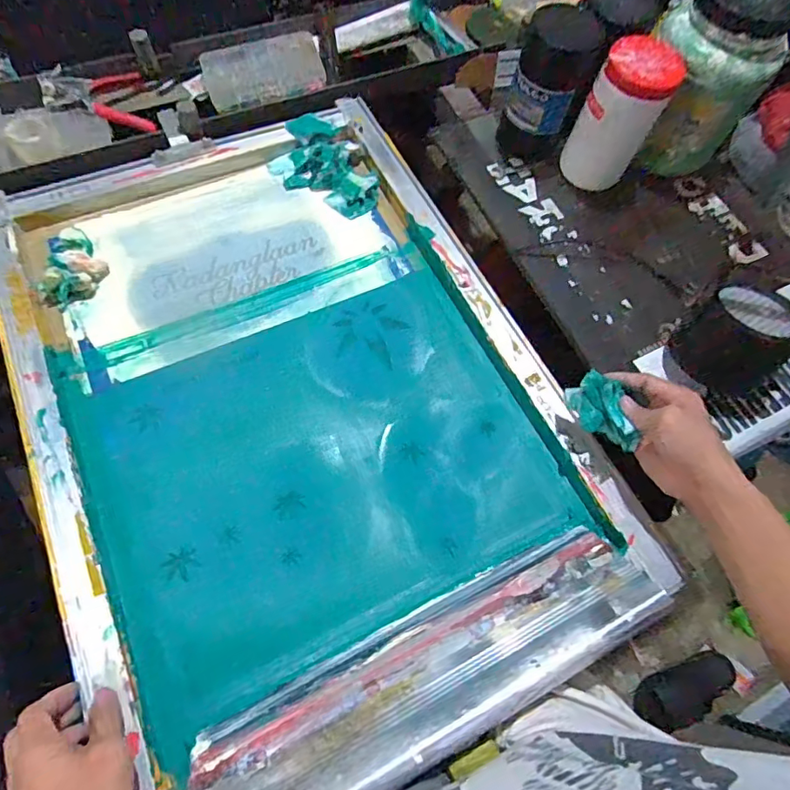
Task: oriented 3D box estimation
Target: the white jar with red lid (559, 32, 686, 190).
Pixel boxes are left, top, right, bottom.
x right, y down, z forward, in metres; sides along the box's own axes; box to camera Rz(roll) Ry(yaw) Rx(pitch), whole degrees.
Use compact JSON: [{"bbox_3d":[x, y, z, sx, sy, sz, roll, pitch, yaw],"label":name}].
[{"bbox_3d":[0.290,-0.362,0.661,0.092,0.155,0.081,27,68,5],"label":"white jar with red lid"}]

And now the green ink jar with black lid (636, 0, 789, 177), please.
[{"bbox_3d":[0.398,-0.412,0.639,0.127,0.196,0.131,2,68,-6],"label":"green ink jar with black lid"}]

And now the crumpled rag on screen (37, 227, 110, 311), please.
[{"bbox_3d":[-0.394,-0.157,0.595,0.078,0.033,0.100,-35,76,-18],"label":"crumpled rag on screen"}]

